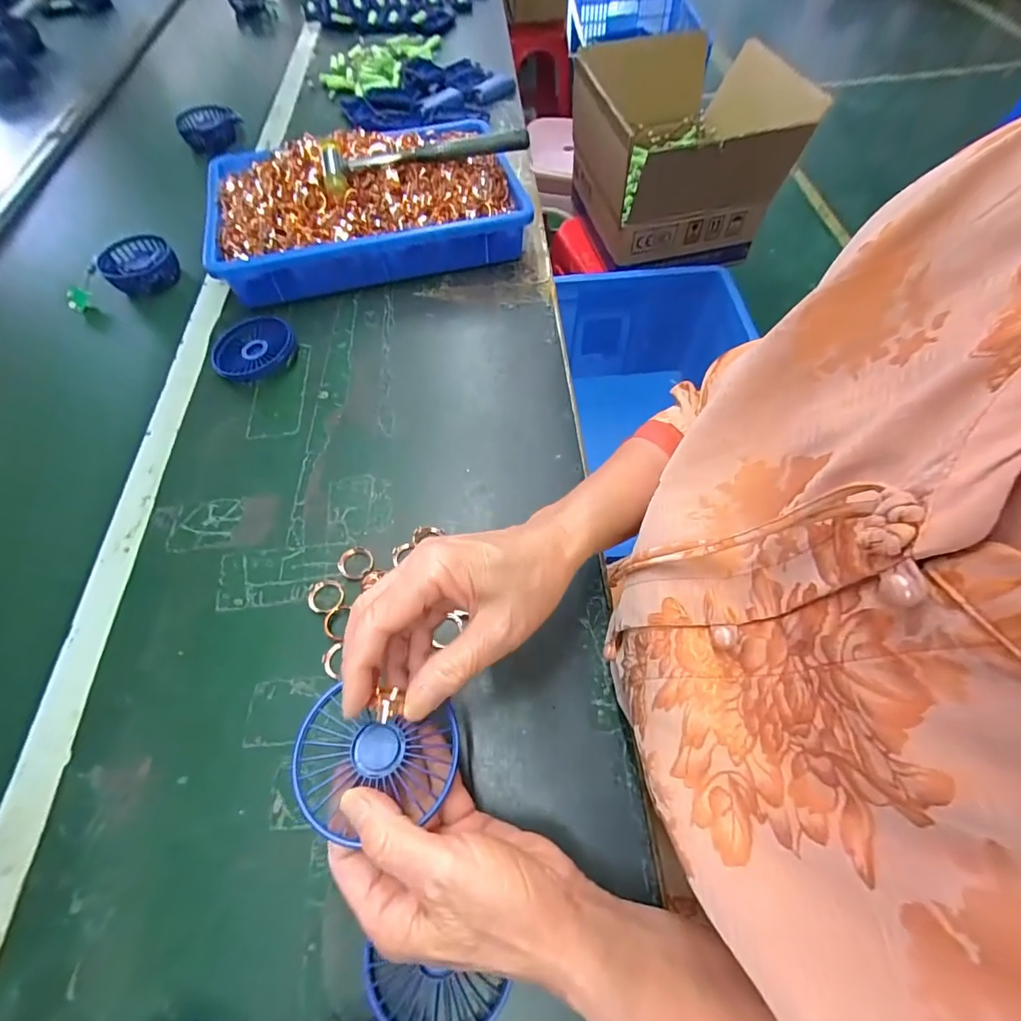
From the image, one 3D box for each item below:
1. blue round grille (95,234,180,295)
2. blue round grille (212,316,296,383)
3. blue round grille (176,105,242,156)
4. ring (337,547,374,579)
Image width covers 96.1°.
[{"bbox_3d":[-0.492,-0.323,0.615,0.089,0.039,0.088,-33,66,-15],"label":"blue round grille"},{"bbox_3d":[-0.278,-0.174,0.499,0.086,0.023,0.077,-24,64,-10],"label":"blue round grille"},{"bbox_3d":[-0.515,-0.658,0.794,0.075,0.045,0.093,40,70,20],"label":"blue round grille"},{"bbox_3d":[-0.129,0.044,0.386,0.027,0.009,0.028,-1,62,1],"label":"ring"}]

